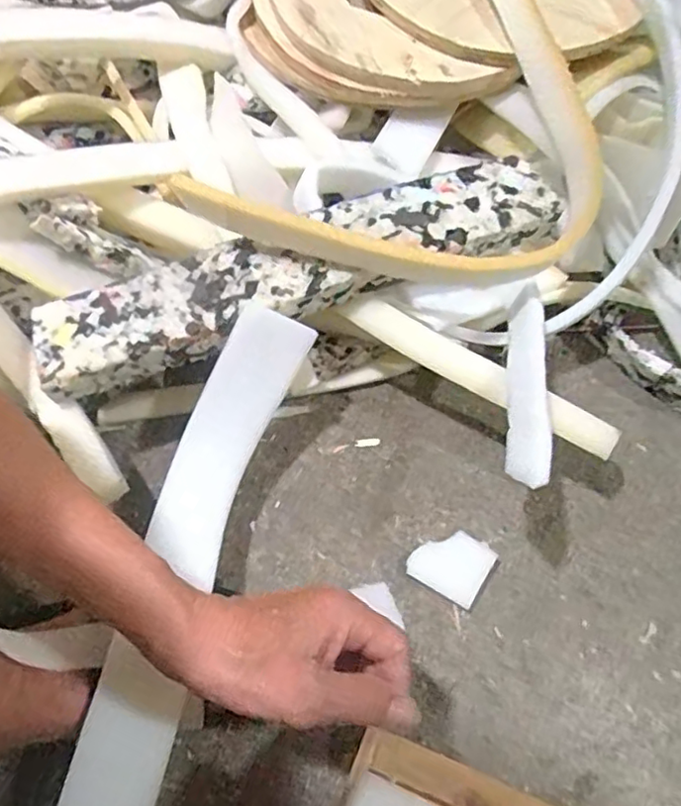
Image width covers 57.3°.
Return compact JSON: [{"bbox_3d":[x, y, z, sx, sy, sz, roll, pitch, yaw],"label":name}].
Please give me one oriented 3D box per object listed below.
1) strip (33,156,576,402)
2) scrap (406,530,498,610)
[{"bbox_3d":[-0.028,-0.114,0.499,0.431,0.031,0.089,-23,62,-8],"label":"strip"},{"bbox_3d":[0.085,0.124,0.484,0.056,0.012,0.049,28,66,18],"label":"scrap"}]

